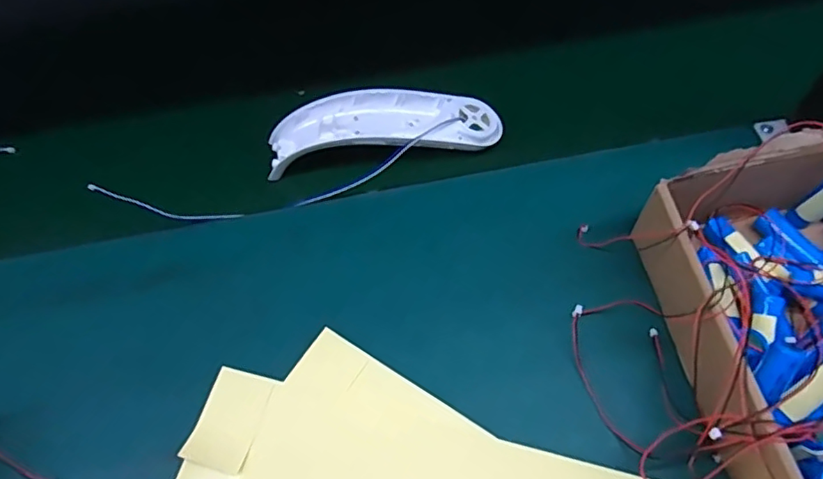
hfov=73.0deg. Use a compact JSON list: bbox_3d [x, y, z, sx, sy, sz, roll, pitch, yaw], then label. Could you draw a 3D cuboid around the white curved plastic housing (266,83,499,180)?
[{"bbox_3d":[-0.024,-0.097,0.472,0.193,0.038,0.056,-5,62,0],"label":"white curved plastic housing"}]

